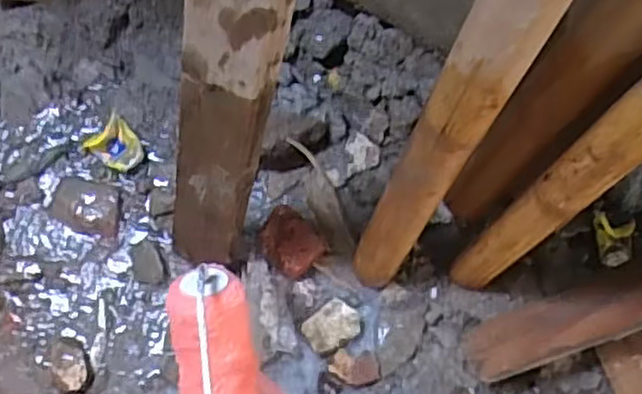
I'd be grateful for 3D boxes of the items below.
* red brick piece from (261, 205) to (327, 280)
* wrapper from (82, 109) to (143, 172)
[{"bbox_3d":[-0.047,0.070,1.098,0.098,0.041,0.080,42,79,9],"label":"red brick piece"},{"bbox_3d":[-0.327,-0.081,1.145,0.092,0.018,0.078,41,79,9],"label":"wrapper"}]

